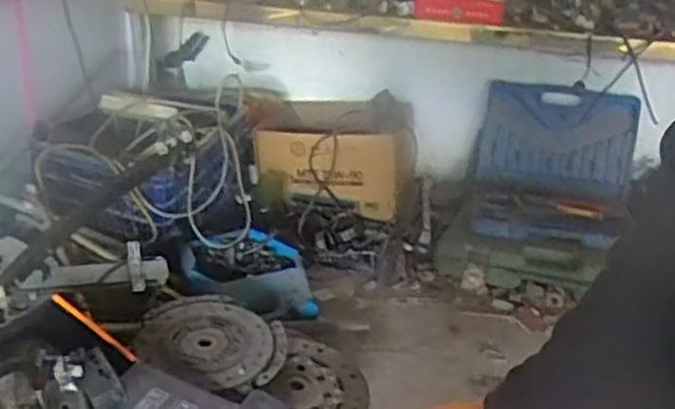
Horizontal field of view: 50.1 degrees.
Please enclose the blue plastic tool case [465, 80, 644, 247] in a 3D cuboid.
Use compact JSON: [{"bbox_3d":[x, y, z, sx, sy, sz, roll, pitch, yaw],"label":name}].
[{"bbox_3d":[0.516,-0.121,1.738,0.394,0.285,0.434,11,26,14],"label":"blue plastic tool case"}]

